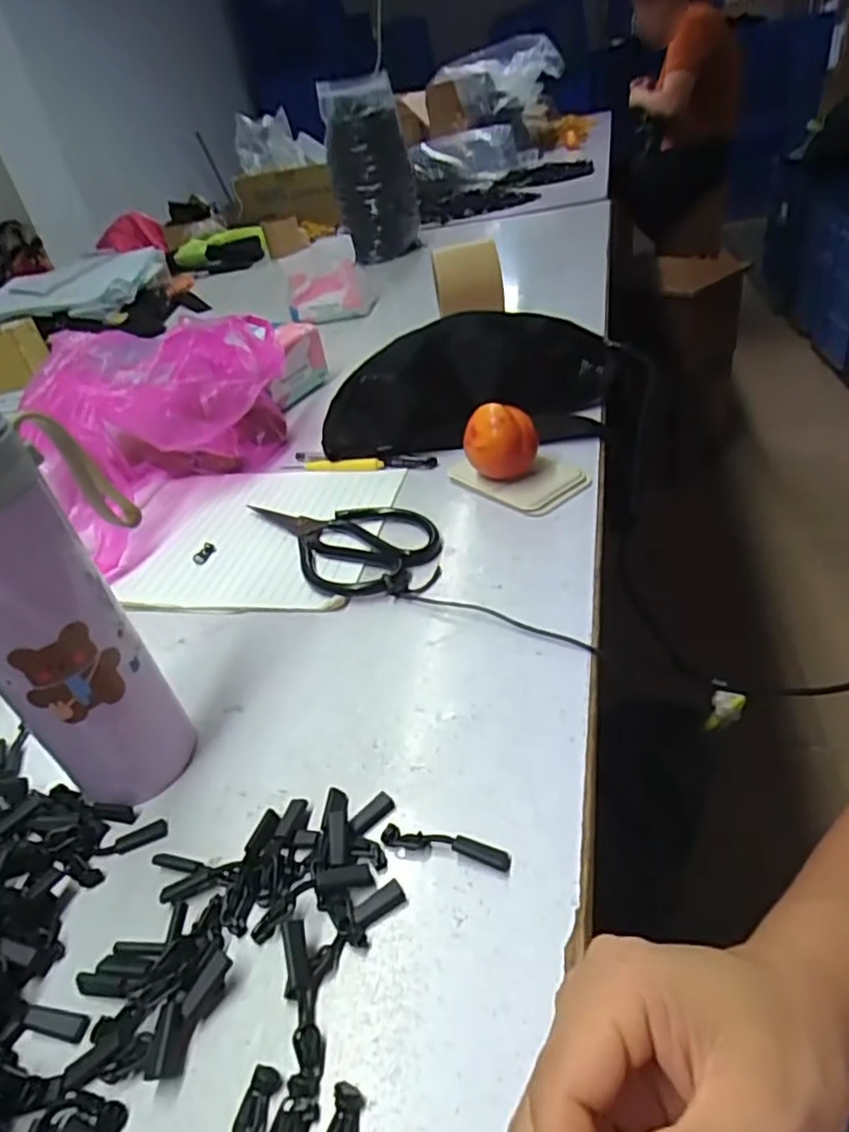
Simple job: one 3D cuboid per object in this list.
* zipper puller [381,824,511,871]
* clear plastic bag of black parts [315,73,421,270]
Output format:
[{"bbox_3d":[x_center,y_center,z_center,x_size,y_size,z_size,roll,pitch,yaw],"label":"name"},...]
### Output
[{"bbox_3d":[0.009,0.124,0.290,0.058,0.005,0.010,3,39,19],"label":"zipper puller"},{"bbox_3d":[-0.095,-0.727,1.193,0.152,0.268,0.134,-10,36,2],"label":"clear plastic bag of black parts"}]

